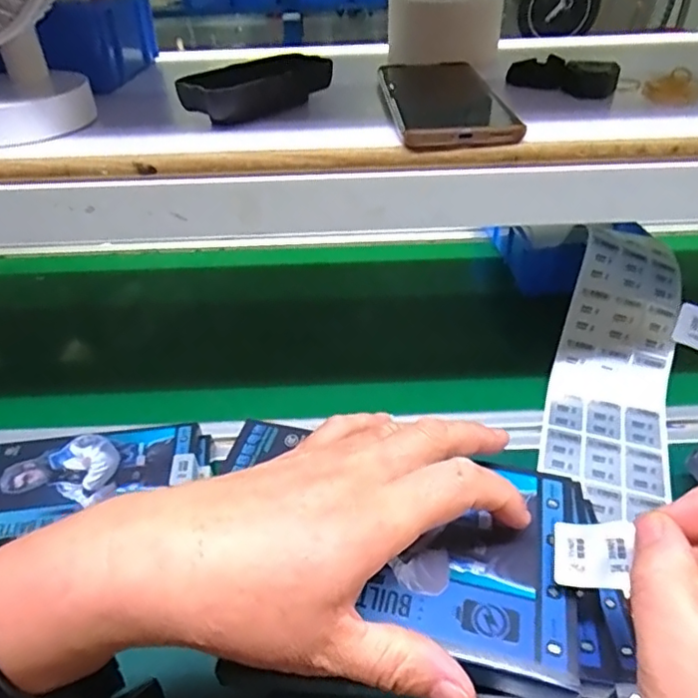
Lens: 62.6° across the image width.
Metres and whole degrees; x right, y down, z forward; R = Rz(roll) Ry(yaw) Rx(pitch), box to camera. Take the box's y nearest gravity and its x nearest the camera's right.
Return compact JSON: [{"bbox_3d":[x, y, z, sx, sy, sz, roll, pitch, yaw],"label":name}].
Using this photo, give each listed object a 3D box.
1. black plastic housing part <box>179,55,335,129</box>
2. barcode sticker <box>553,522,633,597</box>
[{"bbox_3d":[-0.063,-0.189,0.415,0.052,0.031,0.113,24,45,29],"label":"black plastic housing part"},{"bbox_3d":[0.097,0.082,0.229,0.028,0.004,0.030,0,41,28],"label":"barcode sticker"}]

